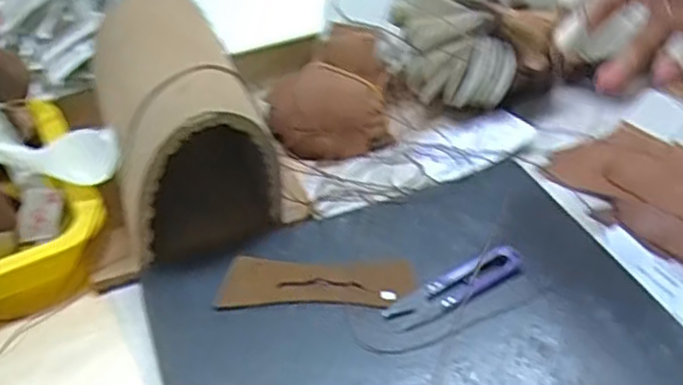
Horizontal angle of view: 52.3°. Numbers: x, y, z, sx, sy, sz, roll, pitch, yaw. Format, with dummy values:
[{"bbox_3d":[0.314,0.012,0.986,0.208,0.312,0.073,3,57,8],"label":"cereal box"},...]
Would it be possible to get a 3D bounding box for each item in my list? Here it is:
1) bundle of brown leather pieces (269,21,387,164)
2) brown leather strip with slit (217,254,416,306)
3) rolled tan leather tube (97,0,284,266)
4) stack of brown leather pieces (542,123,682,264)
[{"bbox_3d":[-0.010,-0.085,0.592,0.099,0.069,0.090,4,43,4],"label":"bundle of brown leather pieces"},{"bbox_3d":[-0.015,0.059,0.463,0.126,0.004,0.038,2,43,1],"label":"brown leather strip with slit"},{"bbox_3d":[-0.115,-0.059,0.516,0.109,0.113,0.175,-13,45,-15],"label":"rolled tan leather tube"},{"bbox_3d":[0.253,-0.003,0.545,0.119,0.017,0.146,-19,47,-20],"label":"stack of brown leather pieces"}]

